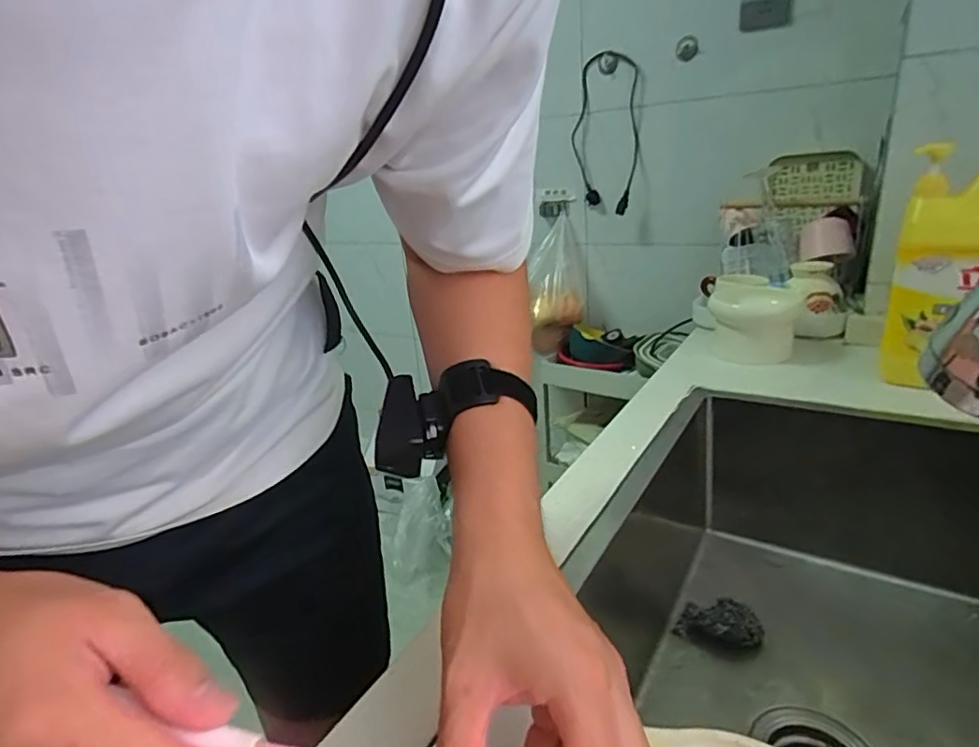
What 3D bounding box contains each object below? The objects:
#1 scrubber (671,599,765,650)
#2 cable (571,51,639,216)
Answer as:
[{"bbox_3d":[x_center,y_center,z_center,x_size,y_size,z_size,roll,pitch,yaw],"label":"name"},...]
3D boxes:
[{"bbox_3d":[0.264,0.287,0.656,0.092,0.031,0.050,4,23,23],"label":"scrubber"},{"bbox_3d":[0.275,-0.571,1.361,0.168,0.346,0.034,14,18,36],"label":"cable"}]

